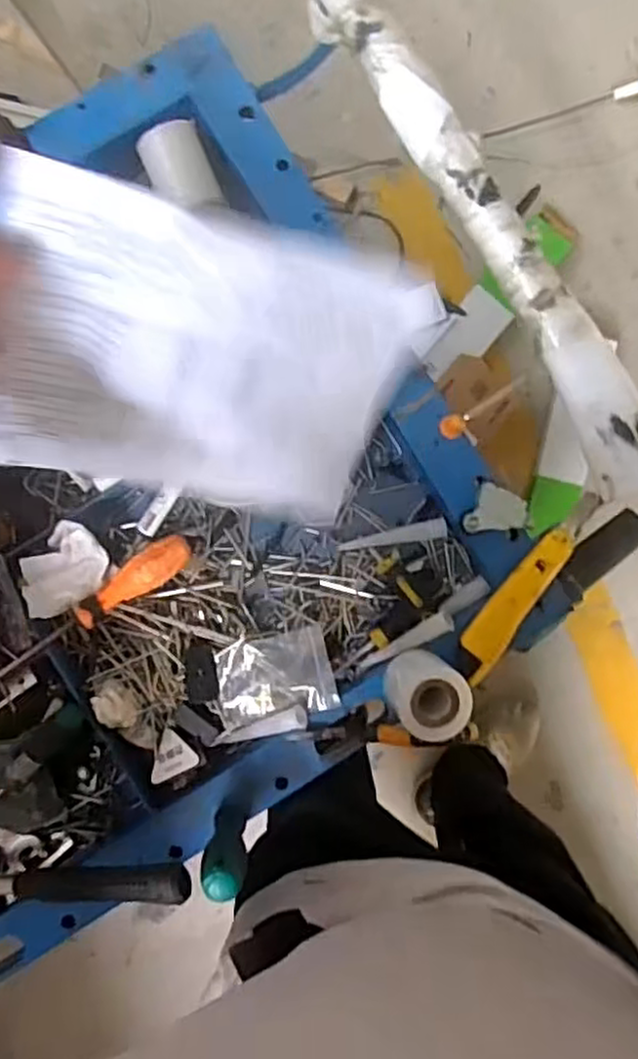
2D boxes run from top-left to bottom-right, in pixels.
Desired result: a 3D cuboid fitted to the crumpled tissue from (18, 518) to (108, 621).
[{"bbox_3d":[-0.209,0.035,0.585,0.057,0.017,0.077,44,87,-3],"label":"crumpled tissue"}]

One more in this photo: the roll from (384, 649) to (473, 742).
[{"bbox_3d":[0.085,0.129,0.569,0.055,0.060,0.059,0,90,-4],"label":"roll"}]

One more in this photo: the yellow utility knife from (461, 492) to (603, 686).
[{"bbox_3d":[0.177,0.045,0.599,0.034,0.012,0.185,40,87,-3],"label":"yellow utility knife"}]

